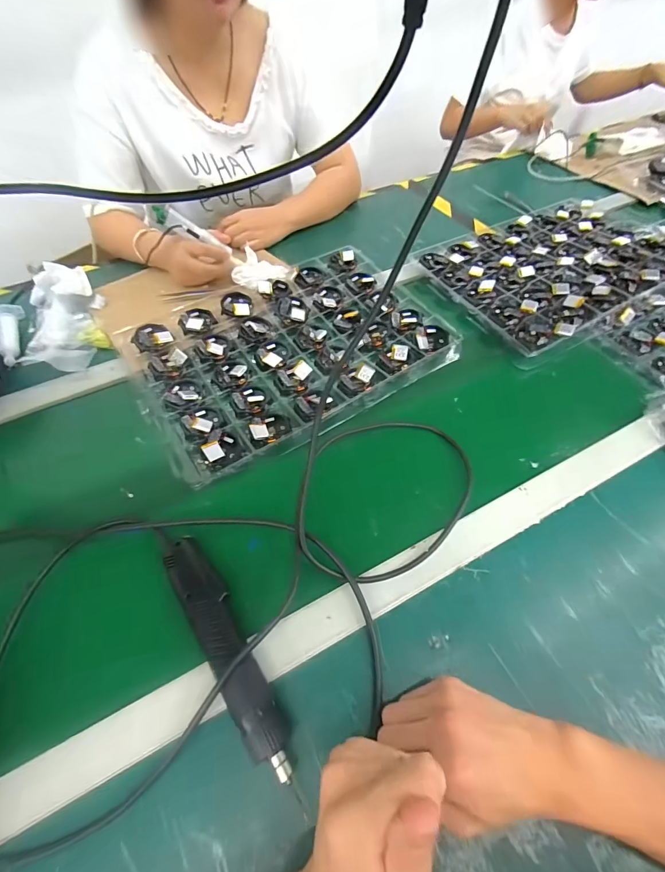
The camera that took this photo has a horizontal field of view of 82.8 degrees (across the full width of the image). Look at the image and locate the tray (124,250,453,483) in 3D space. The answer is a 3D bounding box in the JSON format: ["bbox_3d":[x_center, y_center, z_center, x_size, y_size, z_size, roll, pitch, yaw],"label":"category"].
[{"bbox_3d":[-0.063,-0.138,0.563,0.429,0.035,0.321,-27,61,-17],"label":"tray"}]

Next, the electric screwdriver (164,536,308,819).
[{"bbox_3d":[-0.088,0.183,0.328,0.038,0.031,0.216,-32,62,-19],"label":"electric screwdriver"}]

